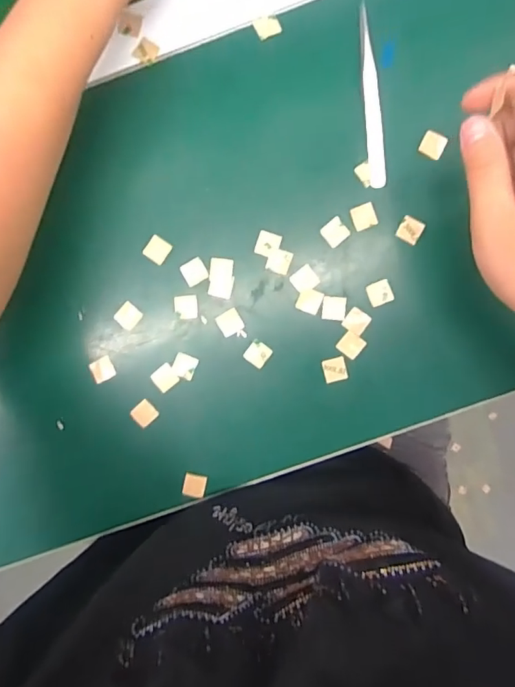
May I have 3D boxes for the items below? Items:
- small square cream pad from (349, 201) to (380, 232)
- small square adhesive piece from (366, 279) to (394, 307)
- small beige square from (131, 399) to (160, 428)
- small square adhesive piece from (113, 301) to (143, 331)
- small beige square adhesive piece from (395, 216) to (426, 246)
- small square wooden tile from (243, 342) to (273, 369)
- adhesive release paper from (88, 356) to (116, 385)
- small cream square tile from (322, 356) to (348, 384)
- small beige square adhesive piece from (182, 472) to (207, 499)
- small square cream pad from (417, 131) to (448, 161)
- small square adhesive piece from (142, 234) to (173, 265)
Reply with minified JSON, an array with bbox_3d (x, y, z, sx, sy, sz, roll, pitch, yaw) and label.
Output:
[{"bbox_3d":[0.073,-0.086,0.347,0.016,0.004,0.016,-21,91,4],"label":"small square cream pad"},{"bbox_3d":[0.084,-0.035,0.351,0.017,0.004,0.016,-24,91,4],"label":"small square adhesive piece"},{"bbox_3d":[-0.080,0.050,0.361,0.016,0.004,0.016,-41,90,4],"label":"small beige square"},{"bbox_3d":[-0.090,-0.019,0.357,0.016,0.004,0.016,41,94,1],"label":"small square adhesive piece"},{"bbox_3d":[0.105,-0.077,0.349,0.016,0.004,0.017,28,93,1],"label":"small beige square adhesive piece"},{"bbox_3d":[0.001,0.008,0.357,0.016,0.004,0.016,40,93,-5],"label":"small square wooden tile"},{"bbox_3d":[-0.109,0.018,0.361,0.015,0.004,0.016,-25,91,4],"label":"adhesive release paper"},{"bbox_3d":[0.054,0.019,0.354,0.016,0.004,0.016,-14,91,4],"label":"small cream square tile"},{"bbox_3d":[-0.045,0.101,0.363,0.016,0.004,0.016,10,93,3],"label":"small beige square adhesive piece"},{"bbox_3d":[0.118,-0.134,0.342,0.015,0.004,0.016,26,93,2],"label":"small square cream pad"},{"bbox_3d":[-0.069,-0.065,0.355,0.016,0.004,0.017,33,86,-1],"label":"small square adhesive piece"}]

